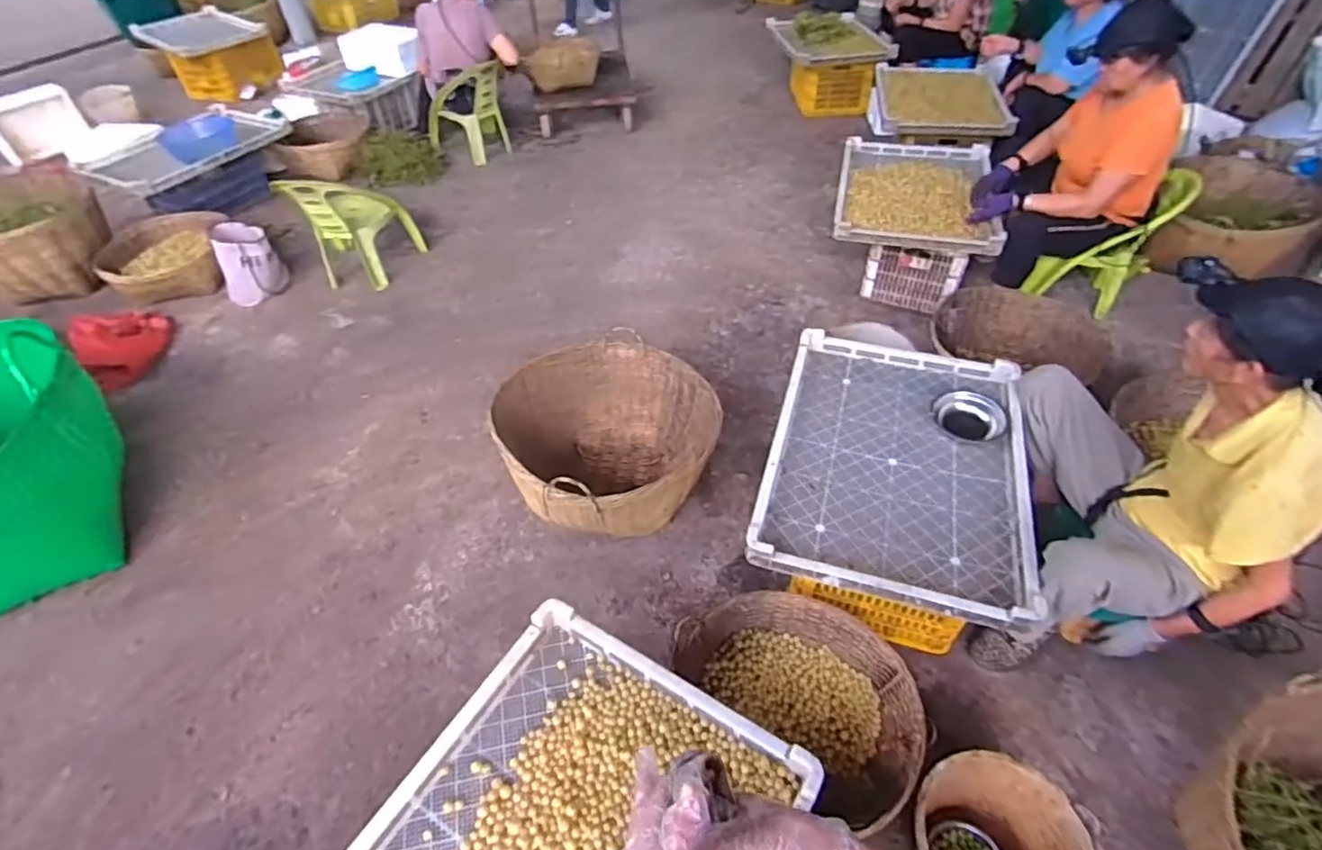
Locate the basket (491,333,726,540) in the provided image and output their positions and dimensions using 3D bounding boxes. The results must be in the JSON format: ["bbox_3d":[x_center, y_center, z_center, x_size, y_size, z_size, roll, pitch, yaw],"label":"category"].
[{"bbox_3d":[-0.144,0.062,1.726,0.549,0.329,0.540,-1,47,1],"label":"basket"}]

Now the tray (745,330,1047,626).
[{"bbox_3d":[0.559,0.067,1.480,0.560,0.090,0.758,12,49,14],"label":"tray"}]

